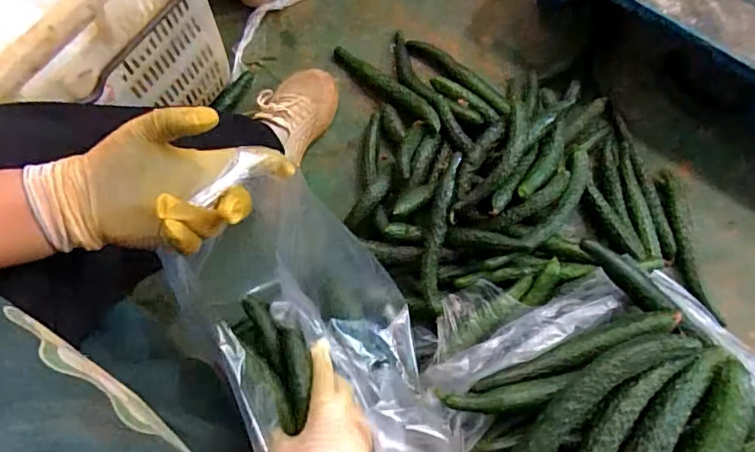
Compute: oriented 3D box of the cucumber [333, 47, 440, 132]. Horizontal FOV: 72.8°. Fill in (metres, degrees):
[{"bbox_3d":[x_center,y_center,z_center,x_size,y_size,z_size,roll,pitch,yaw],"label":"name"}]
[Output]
[{"bbox_3d":[0.017,-0.224,0.826,0.039,0.032,0.224,-43,64,-11],"label":"cucumber"}]

